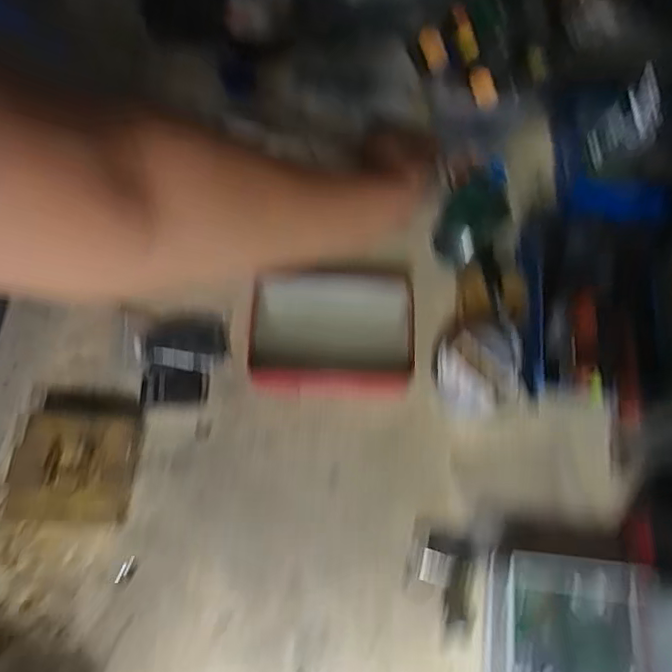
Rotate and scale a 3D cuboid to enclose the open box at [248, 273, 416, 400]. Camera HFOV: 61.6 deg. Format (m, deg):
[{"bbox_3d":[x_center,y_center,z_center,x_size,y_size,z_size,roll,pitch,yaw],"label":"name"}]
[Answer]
[{"bbox_3d":[-0.003,0.001,0.456,0.134,0.035,0.091,2,66,-1],"label":"open box"}]

